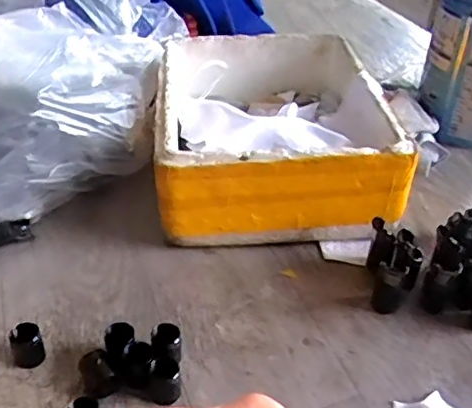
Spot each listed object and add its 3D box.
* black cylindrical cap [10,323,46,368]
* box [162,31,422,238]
[{"bbox_3d":[-0.158,0.108,0.435,0.022,0.034,0.016,-16,42,-23],"label":"black cylindrical cap"},{"bbox_3d":[0.032,-0.086,0.633,0.222,0.108,0.290,-1,38,-6],"label":"box"}]

